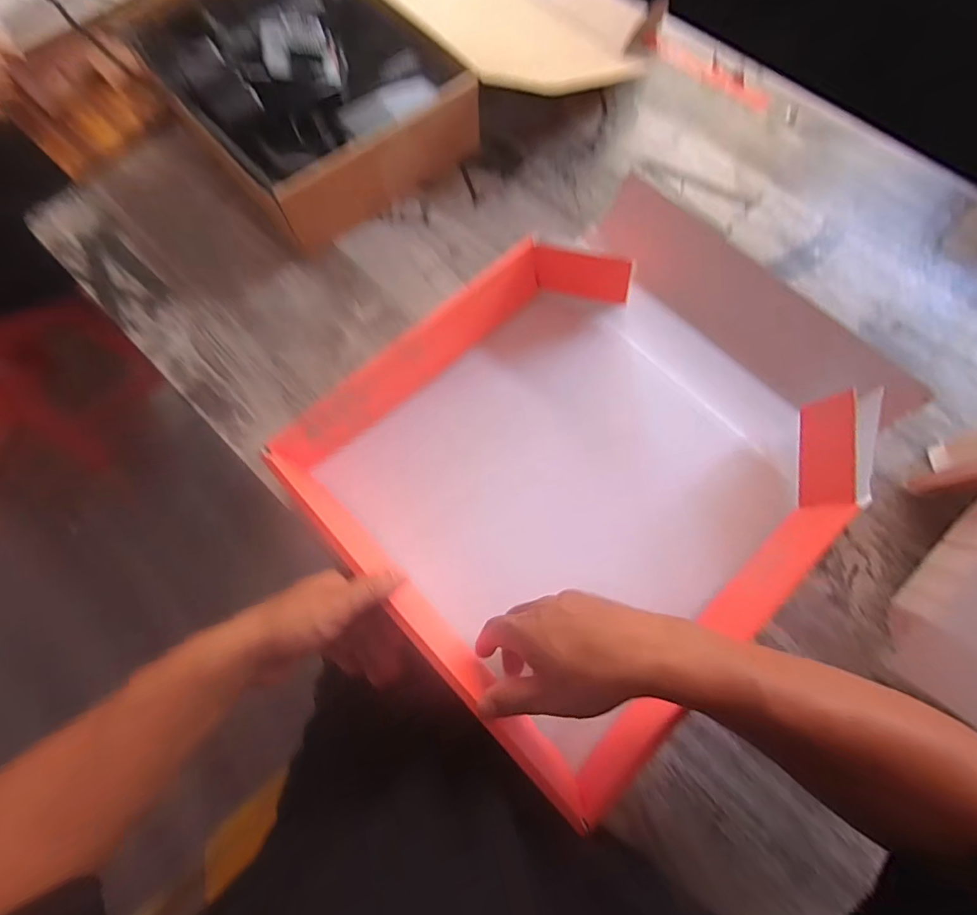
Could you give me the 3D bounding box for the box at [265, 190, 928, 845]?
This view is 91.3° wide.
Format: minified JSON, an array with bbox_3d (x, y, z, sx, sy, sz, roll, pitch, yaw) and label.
[{"bbox_3d":[0.102,-0.015,0.442,0.461,0.115,0.368,-39,77,-12],"label":"box"}]

